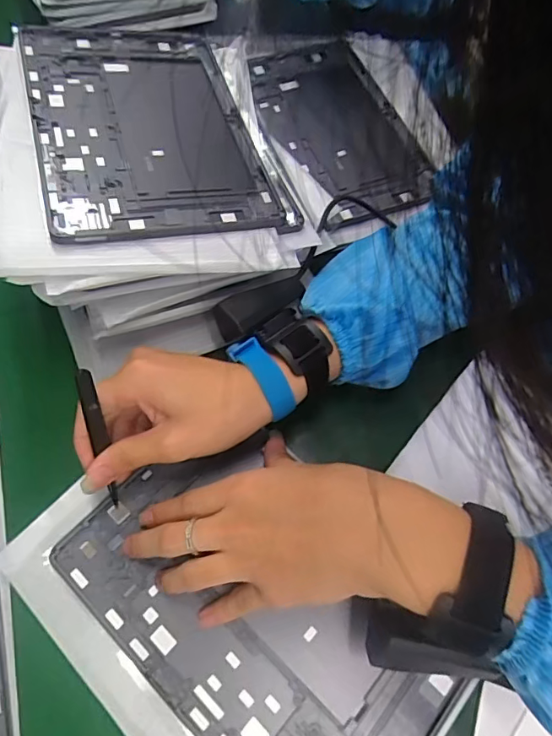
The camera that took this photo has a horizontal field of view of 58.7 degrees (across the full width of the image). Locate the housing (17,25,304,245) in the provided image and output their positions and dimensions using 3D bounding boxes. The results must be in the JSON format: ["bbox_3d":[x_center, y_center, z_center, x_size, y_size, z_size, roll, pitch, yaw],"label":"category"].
[{"bbox_3d":[-0.100,-0.198,0.399,0.177,0.007,0.238,-11,66,-19],"label":"housing"}]

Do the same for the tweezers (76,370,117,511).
[{"bbox_3d":[-0.120,0.050,0.331,0.009,0.113,0.009,0,31,1],"label":"tweezers"}]

